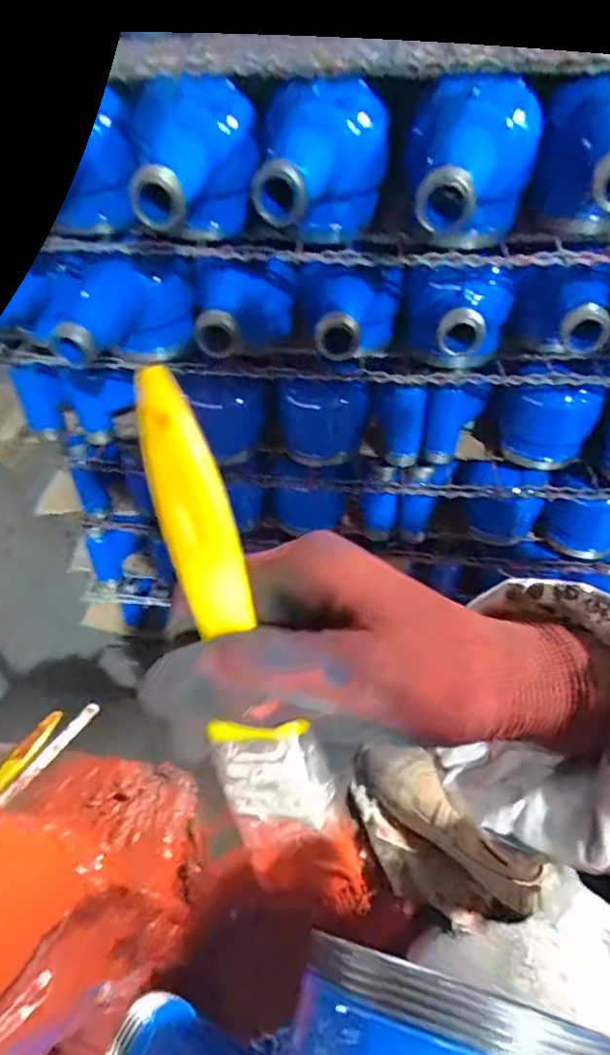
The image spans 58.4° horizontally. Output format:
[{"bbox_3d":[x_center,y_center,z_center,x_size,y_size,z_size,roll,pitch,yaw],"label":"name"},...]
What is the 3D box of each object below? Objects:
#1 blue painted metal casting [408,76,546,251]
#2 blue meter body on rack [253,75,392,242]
[{"bbox_3d":[0.101,-0.213,0.329,0.063,0.087,0.103,12,46,16],"label":"blue painted metal casting"},{"bbox_3d":[0.012,-0.217,0.335,0.076,0.085,0.092,1,44,6],"label":"blue meter body on rack"}]

